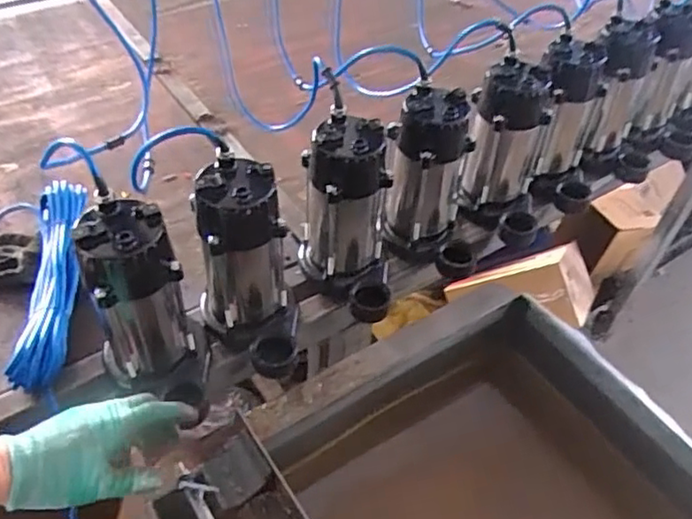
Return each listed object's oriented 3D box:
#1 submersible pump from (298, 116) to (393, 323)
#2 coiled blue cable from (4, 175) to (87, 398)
[{"bbox_3d":[0.004,-0.046,0.790,0.109,0.226,0.131,-5,46,-8],"label":"submersible pump"},{"bbox_3d":[-0.382,0.015,0.818,0.066,0.039,0.326,-6,47,-9],"label":"coiled blue cable"}]

